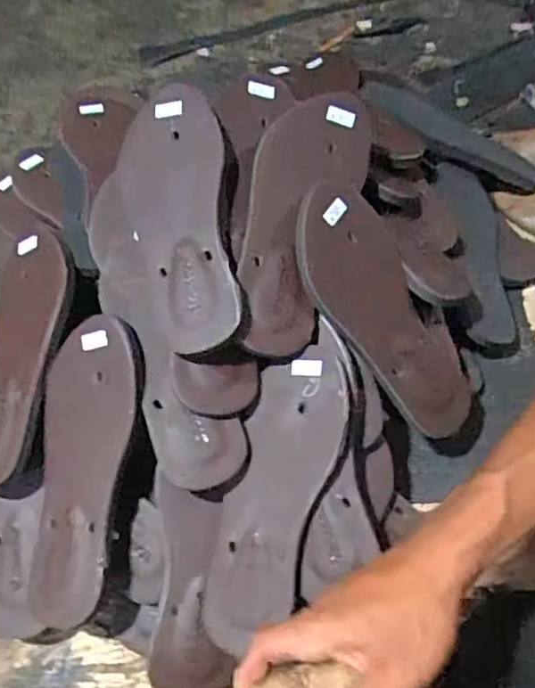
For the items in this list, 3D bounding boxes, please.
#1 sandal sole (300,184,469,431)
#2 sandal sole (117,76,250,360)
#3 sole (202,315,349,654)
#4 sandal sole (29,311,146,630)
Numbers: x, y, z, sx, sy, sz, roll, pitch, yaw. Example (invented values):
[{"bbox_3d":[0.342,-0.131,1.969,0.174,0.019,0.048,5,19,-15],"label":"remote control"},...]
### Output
[{"bbox_3d":[0.104,-0.026,0.567,0.106,0.023,0.244,-39,103,-20],"label":"sandal sole"},{"bbox_3d":[-0.073,-0.106,0.531,0.094,0.024,0.224,-8,77,-1],"label":"sandal sole"},{"bbox_3d":[0.009,0.113,0.517,0.075,0.023,0.255,17,84,16],"label":"sole"},{"bbox_3d":[-0.155,0.101,0.528,0.082,0.030,0.242,6,84,9],"label":"sandal sole"}]

